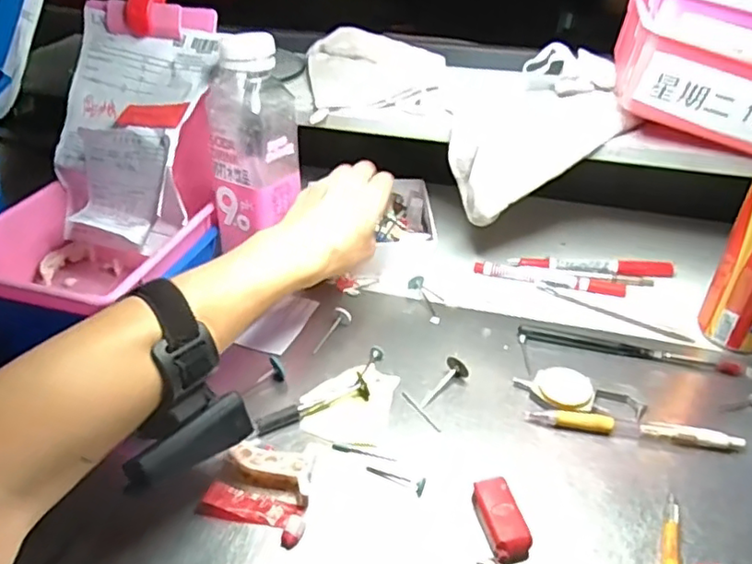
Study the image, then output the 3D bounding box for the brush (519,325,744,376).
[{"bbox_3d":[0.200,0.053,0.481,0.166,0.006,0.016,9,39,10],"label":"brush"}]

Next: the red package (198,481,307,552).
[{"bbox_3d":[-0.073,0.136,0.361,0.065,0.011,0.026,12,40,13],"label":"red package"}]

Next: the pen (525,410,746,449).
[{"bbox_3d":[0.178,0.101,0.419,0.141,0.012,0.016,7,39,8],"label":"pen"}]

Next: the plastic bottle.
[{"bbox_3d":[-0.100,-0.109,0.480,0.068,0.165,0.064,15,40,19],"label":"plastic bottle"}]

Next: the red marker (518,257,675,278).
[{"bbox_3d":[0.212,-0.016,0.577,0.142,0.010,0.018,6,39,6],"label":"red marker"}]

